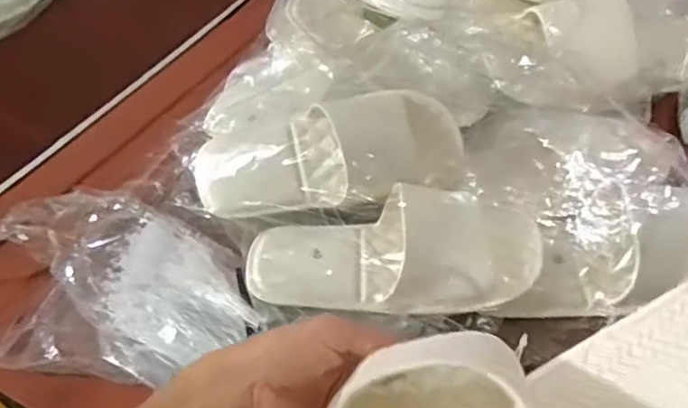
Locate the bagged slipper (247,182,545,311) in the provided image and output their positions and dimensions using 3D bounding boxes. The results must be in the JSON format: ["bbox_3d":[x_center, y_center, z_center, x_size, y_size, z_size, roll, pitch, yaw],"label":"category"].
[{"bbox_3d":[0.039,0.031,0.496,0.235,0.059,0.111,1,49,6],"label":"bagged slipper"}]

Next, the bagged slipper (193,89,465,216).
[{"bbox_3d":[-0.014,-0.043,0.542,0.238,0.075,0.095,-5,49,1],"label":"bagged slipper"}]

